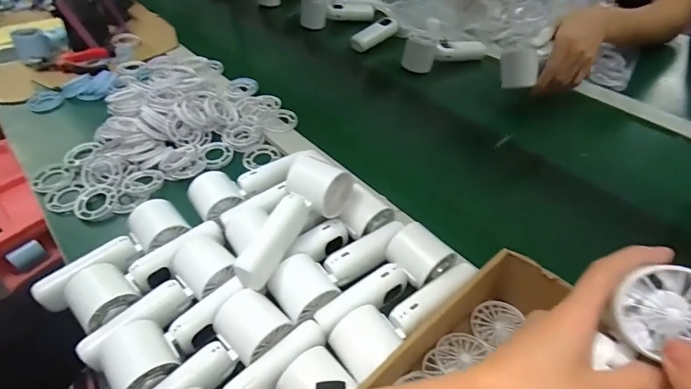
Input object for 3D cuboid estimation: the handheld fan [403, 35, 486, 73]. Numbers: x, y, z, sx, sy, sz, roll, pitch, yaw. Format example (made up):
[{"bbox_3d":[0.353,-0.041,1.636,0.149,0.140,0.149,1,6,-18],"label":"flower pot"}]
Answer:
[{"bbox_3d":[0.189,-0.270,0.763,0.168,0.057,0.046,-17,49,-17],"label":"handheld fan"}]

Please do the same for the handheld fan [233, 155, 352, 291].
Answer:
[{"bbox_3d":[-0.059,0.027,0.426,0.061,0.053,0.153,26,65,21],"label":"handheld fan"}]

